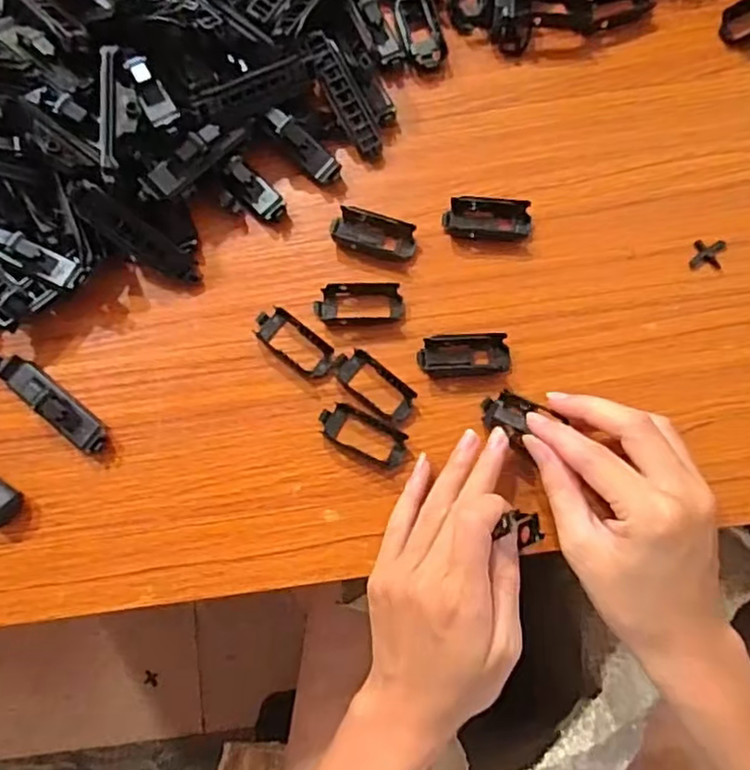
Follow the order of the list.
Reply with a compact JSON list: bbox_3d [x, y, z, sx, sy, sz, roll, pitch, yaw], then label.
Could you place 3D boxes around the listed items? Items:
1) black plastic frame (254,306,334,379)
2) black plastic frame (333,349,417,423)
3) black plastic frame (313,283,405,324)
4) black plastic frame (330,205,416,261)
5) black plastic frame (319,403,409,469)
[{"bbox_3d":[-0.046,-0.024,0.373,0.052,0.006,0.022,38,83,9],"label":"black plastic frame"},{"bbox_3d":[-0.001,0.000,0.365,0.051,0.007,0.022,39,83,9],"label":"black plastic frame"},{"bbox_3d":[-0.009,-0.047,0.376,0.051,0.006,0.023,0,79,3],"label":"black plastic frame"},{"bbox_3d":[-0.001,-0.088,0.382,0.051,0.010,0.022,16,80,6],"label":"black plastic frame"},{"bbox_3d":[-0.007,0.028,0.361,0.051,0.005,0.022,26,81,7],"label":"black plastic frame"}]

